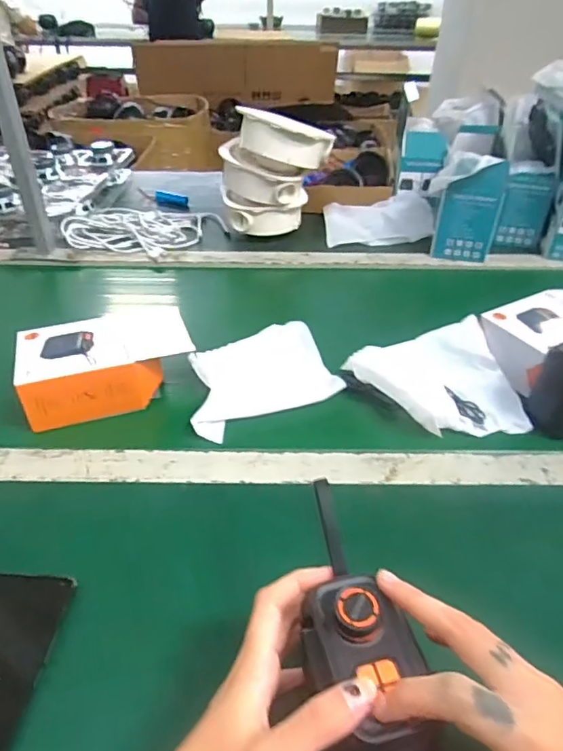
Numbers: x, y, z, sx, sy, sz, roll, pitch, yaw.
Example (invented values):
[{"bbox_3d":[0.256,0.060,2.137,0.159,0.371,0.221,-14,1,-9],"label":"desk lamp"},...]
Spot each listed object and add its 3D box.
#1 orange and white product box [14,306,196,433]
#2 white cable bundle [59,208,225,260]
[{"bbox_3d":[-0.185,-0.015,0.558,0.169,0.060,0.105,-13,39,-17],"label":"orange and white product box"},{"bbox_3d":[-0.227,-0.247,0.875,0.259,0.024,0.171,-3,37,-5],"label":"white cable bundle"}]

